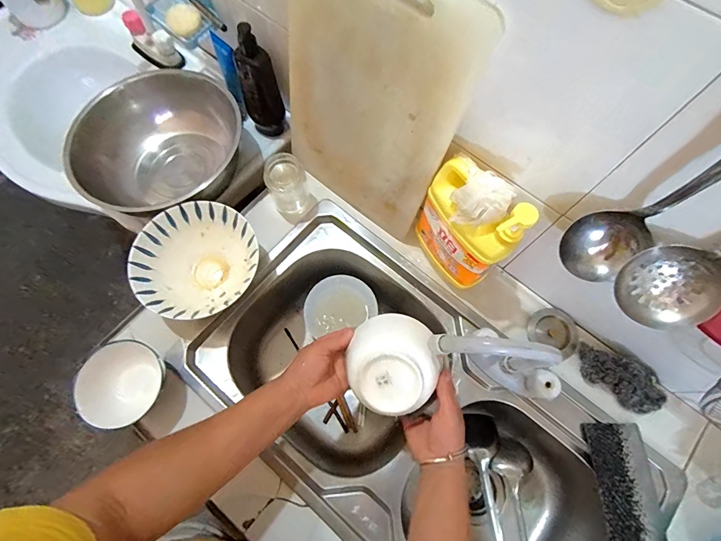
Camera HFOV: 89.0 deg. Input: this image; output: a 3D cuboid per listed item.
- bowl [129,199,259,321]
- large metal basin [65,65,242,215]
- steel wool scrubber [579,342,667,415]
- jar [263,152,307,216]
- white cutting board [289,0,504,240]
[{"bbox_3d":[-0.267,-0.008,0.625,0.190,0.090,0.190,1,72,-2],"label":"bowl"},{"bbox_3d":[-0.373,-0.233,0.719,0.302,0.132,0.278,1,72,-2],"label":"large metal basin"},{"bbox_3d":[0.420,0.172,0.590,0.141,0.040,0.072,34,74,9],"label":"steel wool scrubber"},{"bbox_3d":[-0.132,-0.154,0.665,0.066,0.107,0.060,1,72,-2],"label":"jar"},{"bbox_3d":[0.006,-0.232,0.531,0.271,0.384,0.023,40,64,9],"label":"white cutting board"}]

